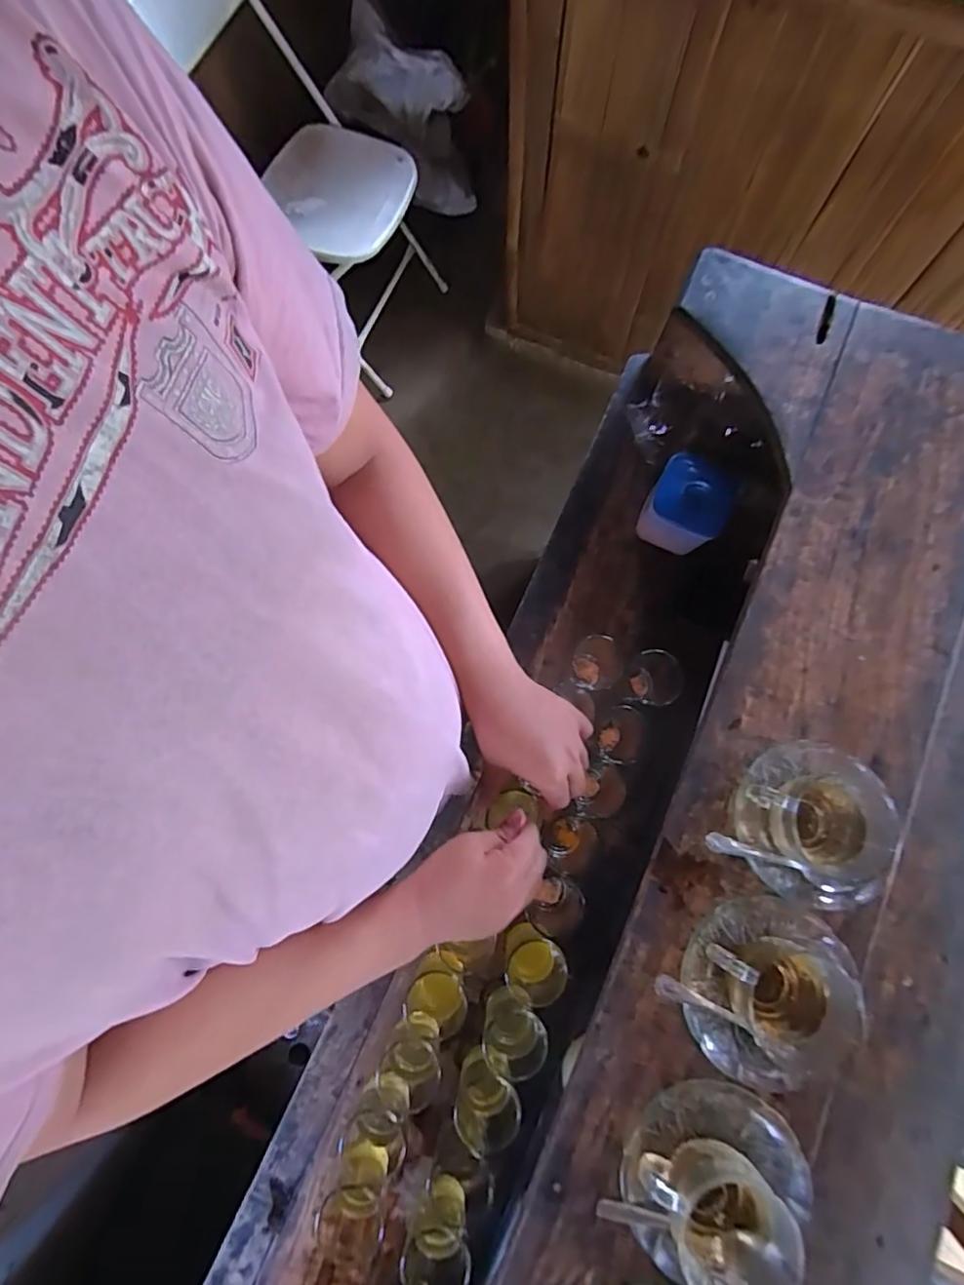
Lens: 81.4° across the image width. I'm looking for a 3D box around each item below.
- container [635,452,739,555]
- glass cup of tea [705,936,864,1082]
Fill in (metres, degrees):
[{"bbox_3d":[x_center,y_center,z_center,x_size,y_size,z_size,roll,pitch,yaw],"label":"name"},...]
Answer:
[{"bbox_3d":[0.250,-0.169,0.678,0.092,0.086,0.093,30,80,7],"label":"container"},{"bbox_3d":[0.236,0.278,0.446,0.121,0.060,0.082,21,79,5],"label":"glass cup of tea"}]

